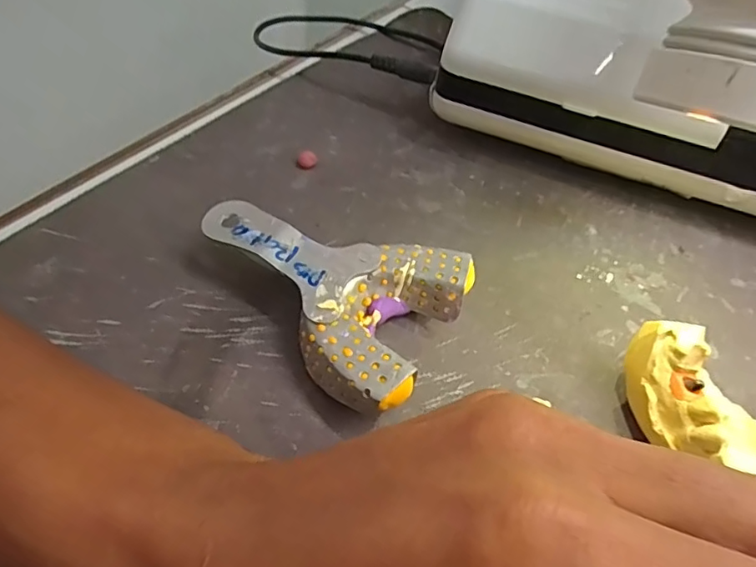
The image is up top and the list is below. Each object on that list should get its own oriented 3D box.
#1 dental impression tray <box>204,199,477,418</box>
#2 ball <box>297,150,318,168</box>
[{"bbox_3d":[-0.021,0.003,0.200,0.094,0.025,0.067,26,55,14],"label":"dental impression tray"},{"bbox_3d":[-0.033,-0.058,0.256,0.009,0.007,0.008,-4,54,-8],"label":"ball"}]

